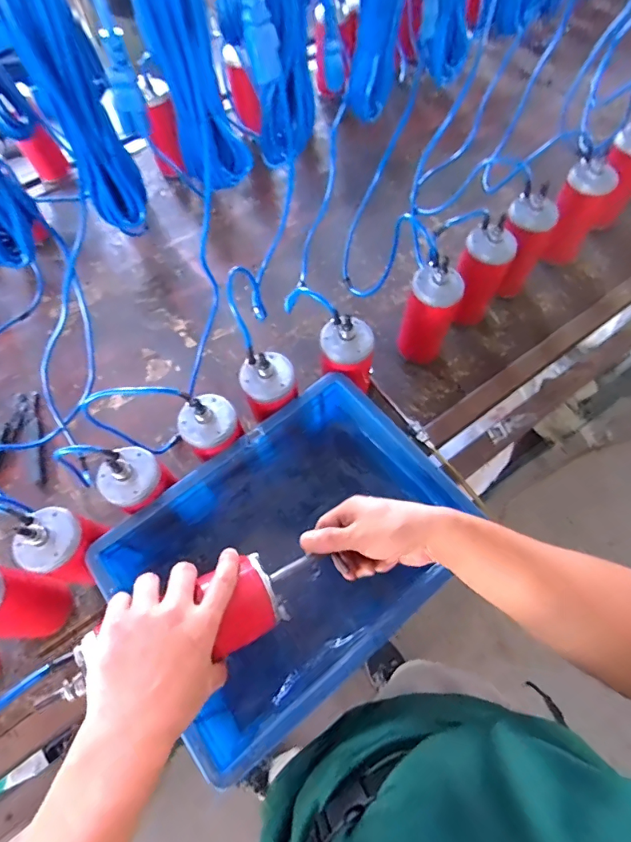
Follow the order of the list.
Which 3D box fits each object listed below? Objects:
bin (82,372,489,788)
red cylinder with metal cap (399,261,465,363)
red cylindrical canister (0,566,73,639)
[{"bbox_3d":[-0.030,0.165,0.580,0.403,0.113,0.298,-37,68,-15],"label":"bin"},{"bbox_3d":[0.181,-0.167,0.711,0.074,0.156,0.064,15,66,9],"label":"red cylinder with metal cap"},{"bbox_3d":[-0.387,0.230,0.561,0.074,0.194,0.076,-1,64,2],"label":"red cylindrical canister"}]

